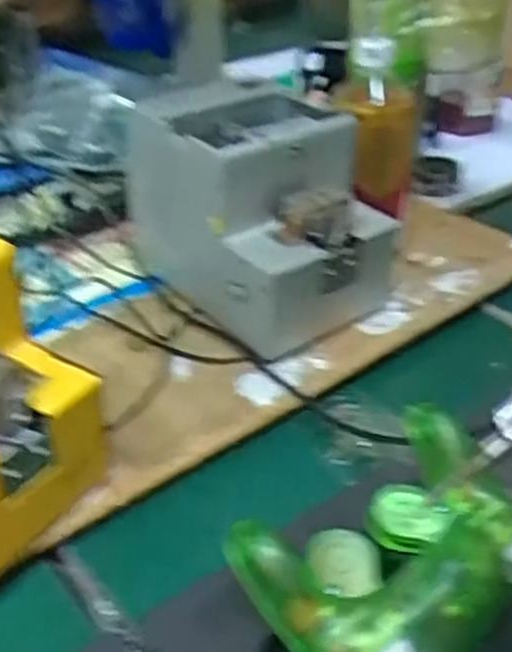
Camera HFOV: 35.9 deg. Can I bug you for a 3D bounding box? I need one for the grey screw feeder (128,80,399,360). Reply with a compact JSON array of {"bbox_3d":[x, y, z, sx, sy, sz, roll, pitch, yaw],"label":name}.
[{"bbox_3d":[0.001,-0.092,0.626,0.144,0.154,0.200,-26,42,-33],"label":"grey screw feeder"}]

